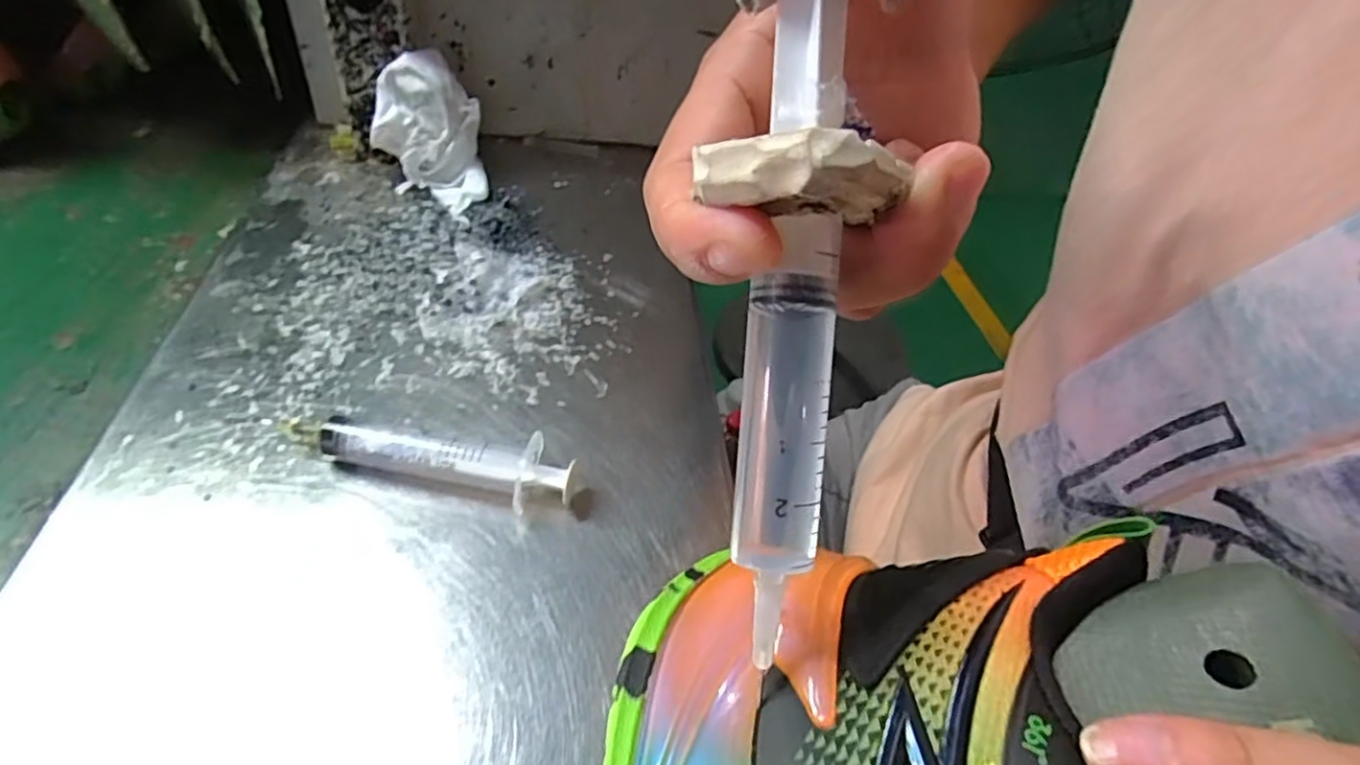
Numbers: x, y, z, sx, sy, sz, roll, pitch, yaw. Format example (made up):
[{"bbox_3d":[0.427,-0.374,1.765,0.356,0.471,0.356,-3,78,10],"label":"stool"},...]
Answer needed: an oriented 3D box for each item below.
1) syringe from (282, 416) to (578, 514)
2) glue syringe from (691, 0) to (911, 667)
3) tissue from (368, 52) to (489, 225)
[{"bbox_3d":[-0.092,0.027,0.256,0.108,0.020,0.023,14,45,3],"label":"syringe"},{"bbox_3d":[0.021,-0.027,0.119,0.032,0.023,0.140,5,88,1],"label":"glue syringe"},{"bbox_3d":[-0.135,-0.129,0.368,0.057,0.063,0.081,-8,47,-18],"label":"tissue"}]

